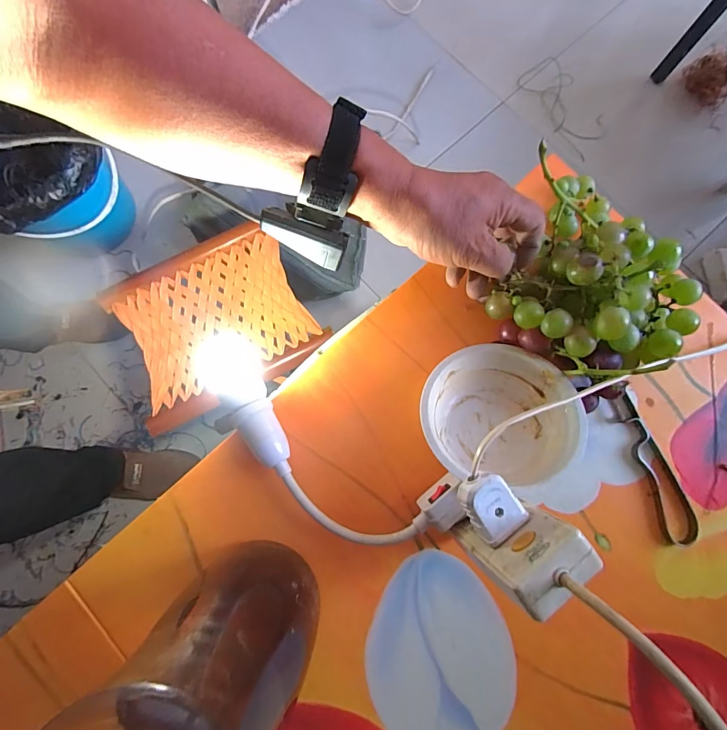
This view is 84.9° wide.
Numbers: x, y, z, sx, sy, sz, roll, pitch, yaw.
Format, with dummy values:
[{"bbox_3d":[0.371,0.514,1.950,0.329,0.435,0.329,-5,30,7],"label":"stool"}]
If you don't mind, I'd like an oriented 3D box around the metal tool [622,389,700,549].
[{"bbox_3d":[0.259,0.086,0.351,0.031,0.010,0.137,-16,80,-4],"label":"metal tool"}]

